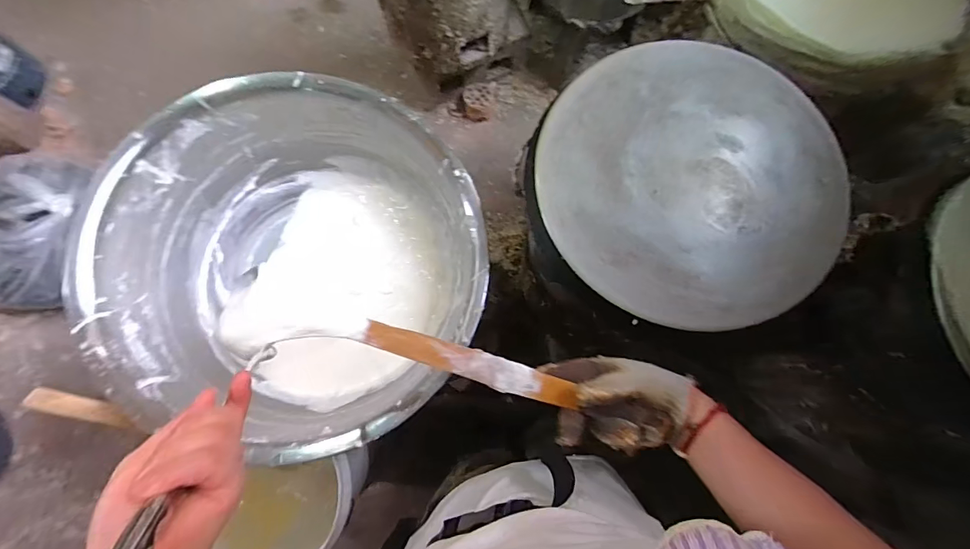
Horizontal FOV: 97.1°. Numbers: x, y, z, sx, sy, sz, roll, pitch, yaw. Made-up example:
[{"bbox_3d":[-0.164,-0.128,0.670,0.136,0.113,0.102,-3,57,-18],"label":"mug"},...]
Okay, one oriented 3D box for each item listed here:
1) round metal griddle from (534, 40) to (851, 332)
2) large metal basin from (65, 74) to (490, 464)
[{"bbox_3d":[0.257,-0.118,0.541,0.372,0.042,0.354,1,77,0],"label":"round metal griddle"},{"bbox_3d":[-0.272,-0.009,0.686,0.529,0.225,0.530,0,77,0],"label":"large metal basin"}]

